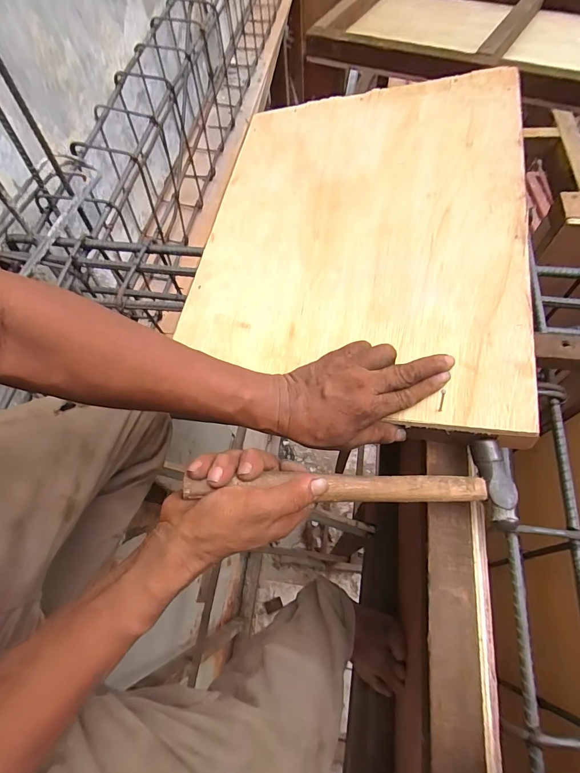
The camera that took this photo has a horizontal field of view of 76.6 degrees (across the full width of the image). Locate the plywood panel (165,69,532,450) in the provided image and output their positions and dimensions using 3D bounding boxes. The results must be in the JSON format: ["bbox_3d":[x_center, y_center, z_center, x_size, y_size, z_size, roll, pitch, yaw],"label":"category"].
[{"bbox_3d":[0.078,-0.207,0.478,0.395,0.017,0.523,5,68,19],"label":"plywood panel"}]

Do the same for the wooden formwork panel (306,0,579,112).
[{"bbox_3d":[0.422,-0.770,0.802,0.682,0.068,0.429,27,68,16],"label":"wooden formwork panel"}]

